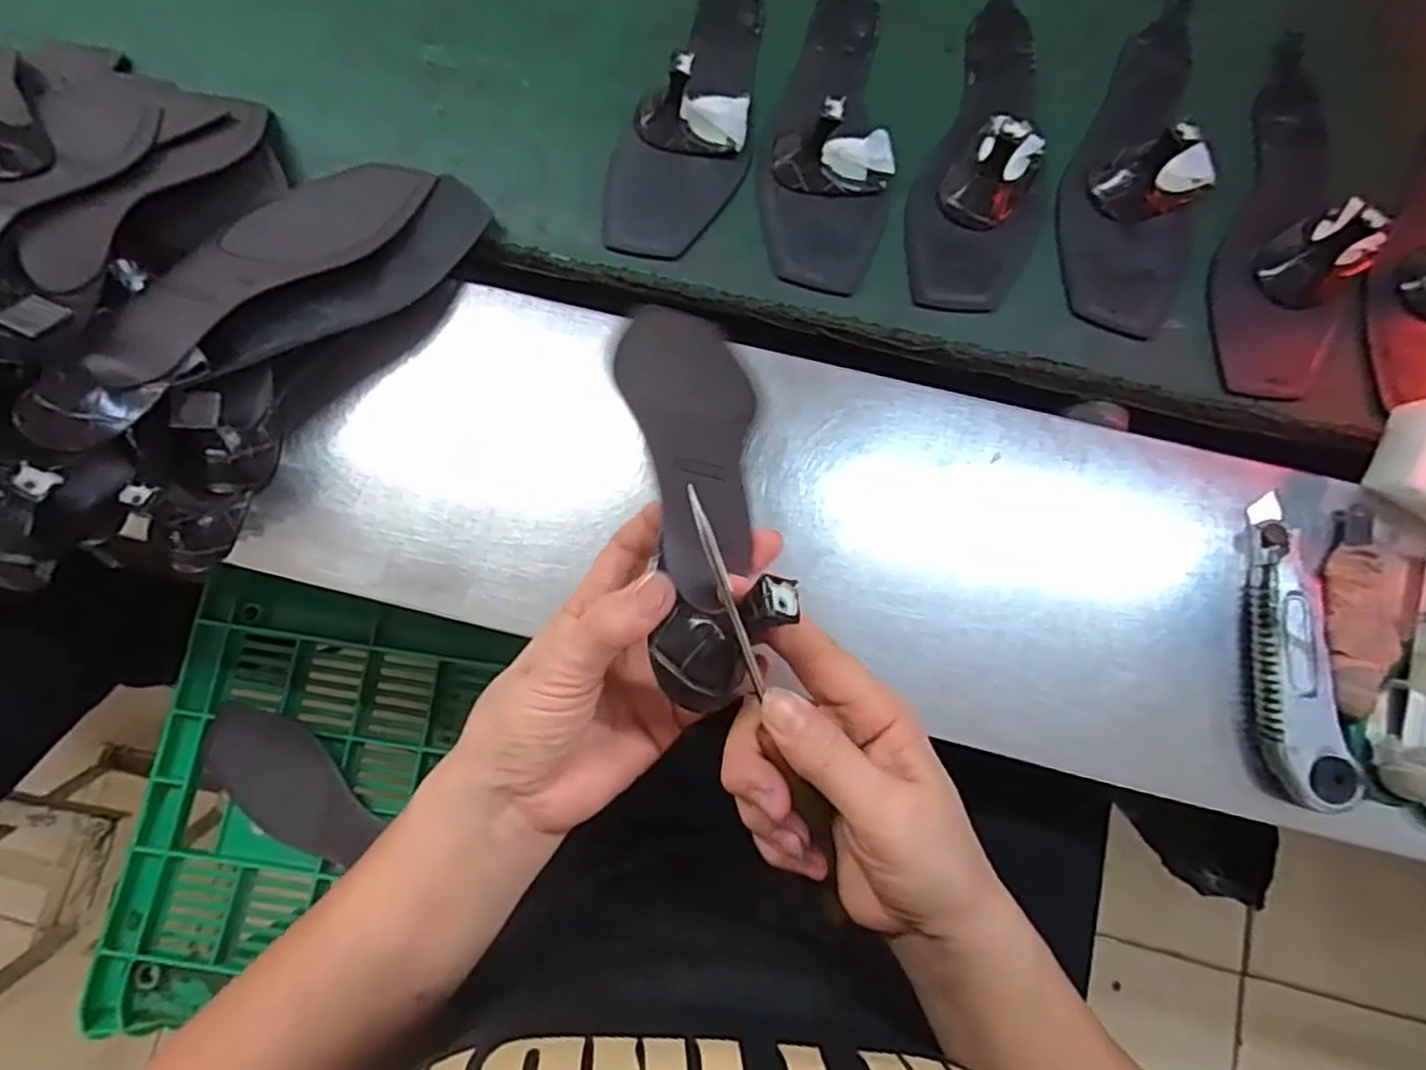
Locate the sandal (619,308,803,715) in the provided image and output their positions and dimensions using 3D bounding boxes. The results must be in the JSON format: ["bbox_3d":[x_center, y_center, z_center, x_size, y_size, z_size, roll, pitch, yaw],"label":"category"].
[{"bbox_3d":[-0.008,-0.040,0.315,0.060,0.065,0.227,-6,48,-1],"label":"sandal"}]

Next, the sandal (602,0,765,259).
[{"bbox_3d":[-0.010,-0.301,0.448,0.083,0.042,0.244,12,79,2],"label":"sandal"}]

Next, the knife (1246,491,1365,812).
[{"bbox_3d":[0.313,0.060,0.376,0.035,0.025,0.162,2,79,0],"label":"knife"}]

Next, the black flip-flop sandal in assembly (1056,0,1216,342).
[{"bbox_3d":[0.287,-0.258,0.440,0.087,0.042,0.260,19,80,3],"label":"black flip-flop sandal in assembly"}]

